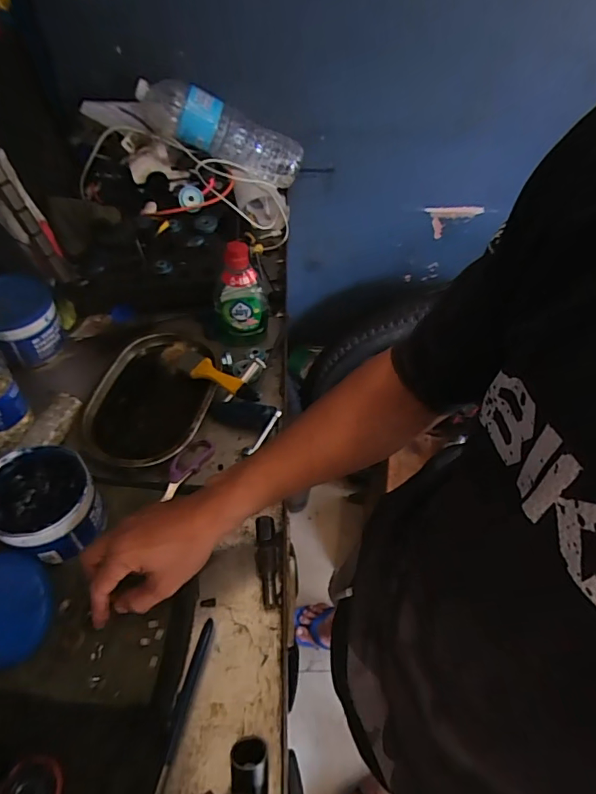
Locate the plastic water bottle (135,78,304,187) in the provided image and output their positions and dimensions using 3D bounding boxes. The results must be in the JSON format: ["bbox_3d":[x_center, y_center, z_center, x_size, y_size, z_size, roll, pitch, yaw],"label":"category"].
[{"bbox_3d":[-0.139,-0.488,0.883,0.302,0.098,0.072,18,50,-18],"label":"plastic water bottle"}]

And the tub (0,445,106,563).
[{"bbox_3d":[-0.264,0.114,0.502,0.094,0.081,0.102,1,53,-2],"label":"tub"}]

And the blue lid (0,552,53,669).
[{"bbox_3d":[-0.284,0.204,0.460,0.089,0.006,0.099,-19,75,-4],"label":"blue lid"}]

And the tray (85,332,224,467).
[{"bbox_3d":[-0.190,0.000,0.646,0.148,0.035,0.218,18,54,11],"label":"tray"}]

